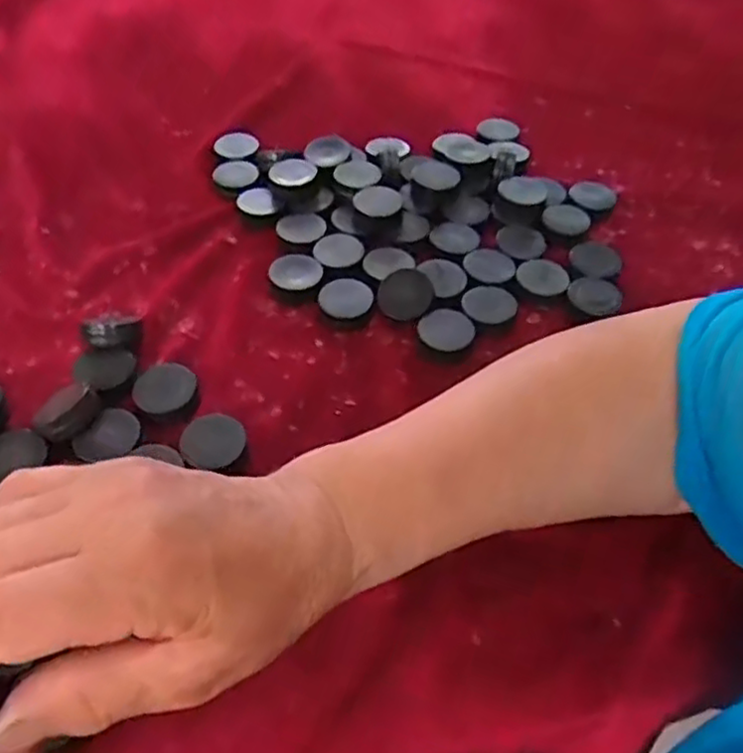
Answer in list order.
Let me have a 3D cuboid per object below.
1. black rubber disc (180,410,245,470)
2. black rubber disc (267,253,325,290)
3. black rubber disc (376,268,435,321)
[{"bbox_3d":[-0.080,0.032,0.362,0.030,0.010,0.031,2,52,-2],"label":"black rubber disc"},{"bbox_3d":[-0.047,-0.064,0.440,0.032,0.009,0.031,2,52,-2],"label":"black rubber disc"},{"bbox_3d":[0.020,-0.049,0.419,0.034,0.004,0.031,-3,83,28],"label":"black rubber disc"}]

